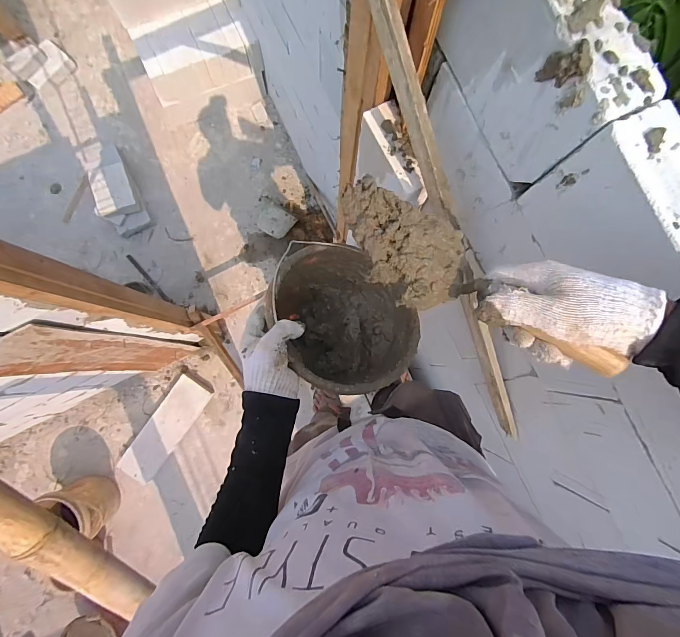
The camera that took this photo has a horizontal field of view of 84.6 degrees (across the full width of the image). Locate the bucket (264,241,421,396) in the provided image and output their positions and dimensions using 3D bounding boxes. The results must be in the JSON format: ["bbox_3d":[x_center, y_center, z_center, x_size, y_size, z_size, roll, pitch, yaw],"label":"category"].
[{"bbox_3d":[-0.025,0.026,0.640,0.248,0.172,0.234,43,54,-2],"label":"bucket"}]

